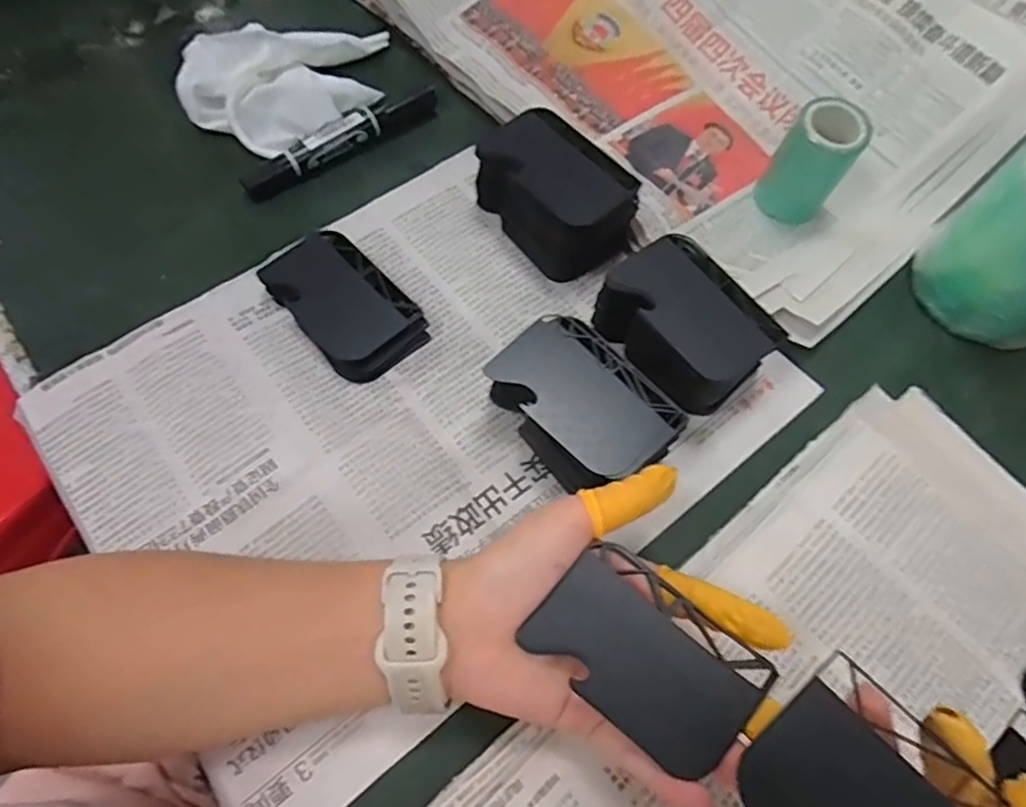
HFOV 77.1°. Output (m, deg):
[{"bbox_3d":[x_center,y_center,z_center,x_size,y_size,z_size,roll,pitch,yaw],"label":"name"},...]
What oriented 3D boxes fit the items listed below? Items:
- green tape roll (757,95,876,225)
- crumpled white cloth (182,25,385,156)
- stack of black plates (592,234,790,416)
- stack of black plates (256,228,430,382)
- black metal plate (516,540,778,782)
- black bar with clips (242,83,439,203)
[{"bbox_3d":[0.182,-0.146,0.393,0.034,0.065,0.039,-41,74,-18],"label":"green tape roll"},{"bbox_3d":[-0.157,-0.217,0.435,0.129,0.025,0.098,-3,66,-4],"label":"crumpled white cloth"},{"bbox_3d":[0.089,-0.042,0.350,0.067,0.044,0.087,-34,72,-16],"label":"stack of black plates"},{"bbox_3d":[-0.096,-0.058,0.368,0.055,0.017,0.089,-40,73,-18],"label":"stack of black plates"},{"bbox_3d":[0.052,0.098,0.250,0.083,0.009,0.051,38,70,14],"label":"black metal plate"},{"bbox_3d":[-0.110,-0.172,0.420,0.139,0.014,0.022,-39,73,-18],"label":"black bar with clips"}]

